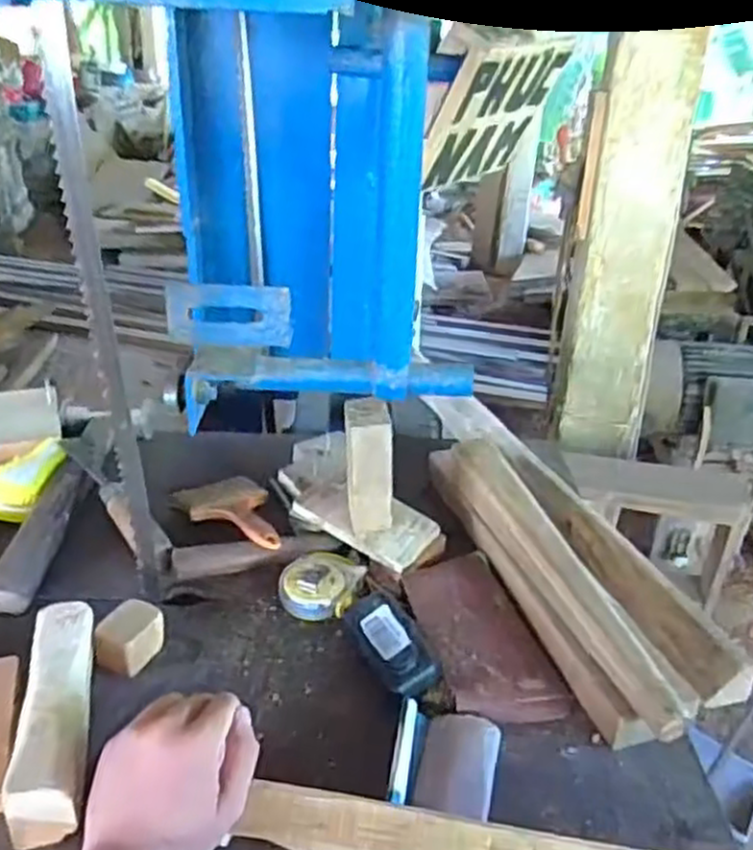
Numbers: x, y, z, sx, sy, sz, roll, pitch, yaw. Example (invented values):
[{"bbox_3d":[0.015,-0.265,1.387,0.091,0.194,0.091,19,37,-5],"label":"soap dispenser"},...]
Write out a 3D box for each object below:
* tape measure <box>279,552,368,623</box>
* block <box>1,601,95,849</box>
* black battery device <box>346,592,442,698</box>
[{"bbox_3d":[-0.051,0.146,0.699,0.067,0.027,0.066,11,29,15],"label":"tape measure"},{"bbox_3d":[-0.231,0.207,0.551,0.044,0.045,0.177,-5,29,-14],"label":"block"},{"bbox_3d":[0.011,0.179,0.630,0.045,0.028,0.103,-15,33,-30],"label":"black battery device"}]

